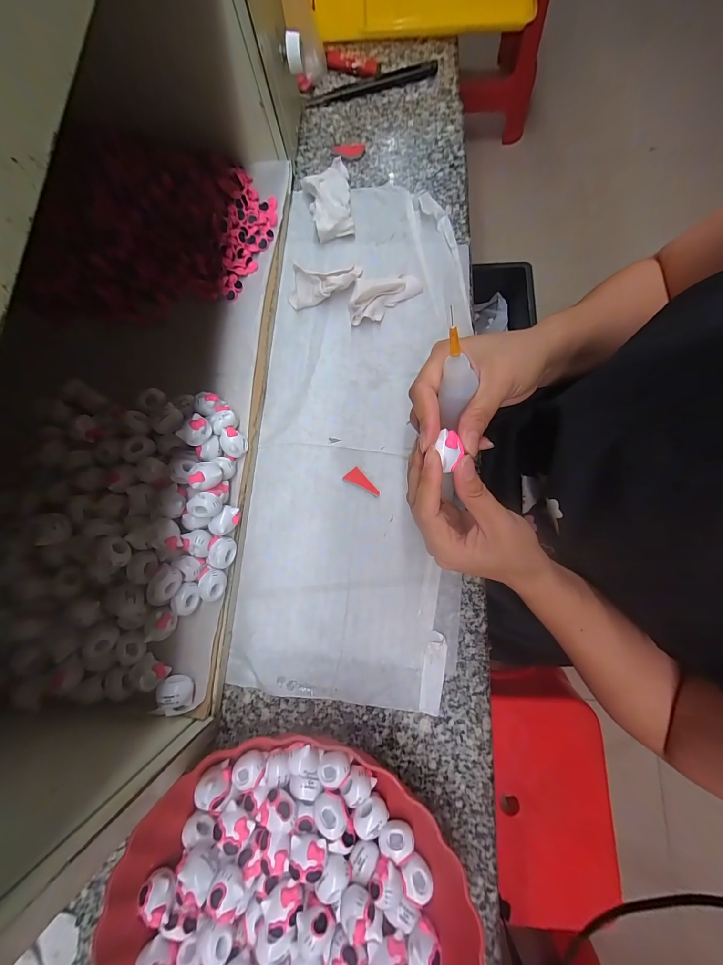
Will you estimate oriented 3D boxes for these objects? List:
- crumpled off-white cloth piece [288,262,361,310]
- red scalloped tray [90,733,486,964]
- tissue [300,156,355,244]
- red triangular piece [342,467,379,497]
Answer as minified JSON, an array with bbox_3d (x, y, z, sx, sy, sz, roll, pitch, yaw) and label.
[{"bbox_3d":[-0.035,-0.204,0.334,0.080,0.026,0.031,-21,79,-1],"label":"crumpled off-white cloth piece"},{"bbox_3d":[-0.055,0.319,0.224,0.241,0.039,0.242,39,84,9],"label":"red scalloped tray"},{"bbox_3d":[-0.036,-0.312,0.354,0.050,0.031,0.106,-5,79,2],"label":"tissue"},{"bbox_3d":[-0.001,0.003,0.302,0.016,0.006,0.034,-41,80,-4],"label":"red triangular piece"}]

